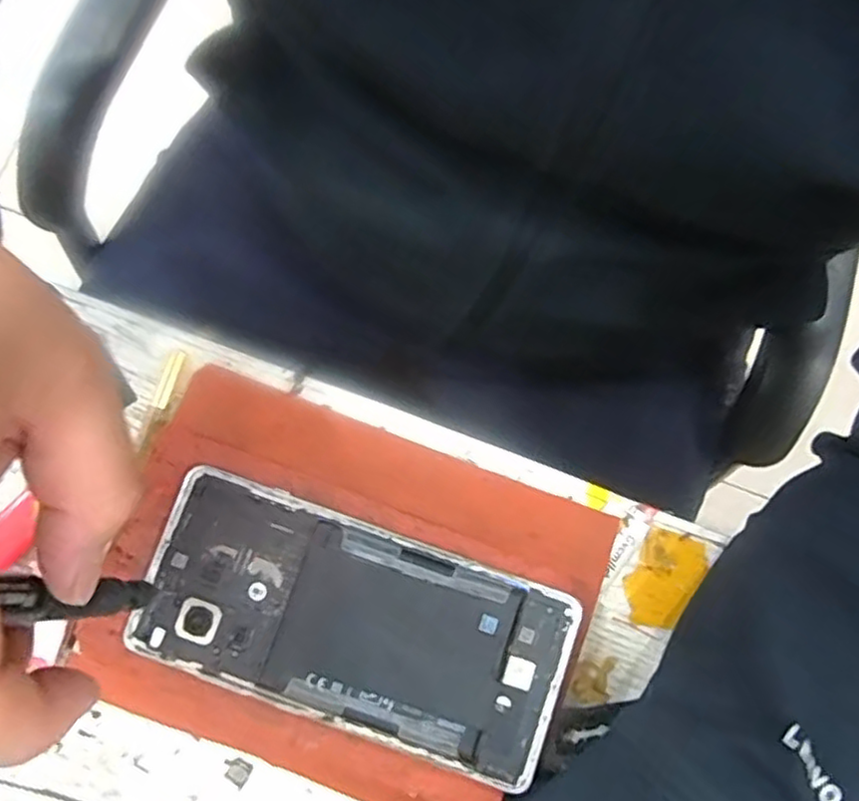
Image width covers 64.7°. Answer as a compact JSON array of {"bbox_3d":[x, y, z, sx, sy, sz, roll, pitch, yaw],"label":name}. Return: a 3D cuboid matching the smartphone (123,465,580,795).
[{"bbox_3d":[-0.029,0.086,0.258,0.159,0.004,0.074,19,81,3],"label":"smartphone"}]

